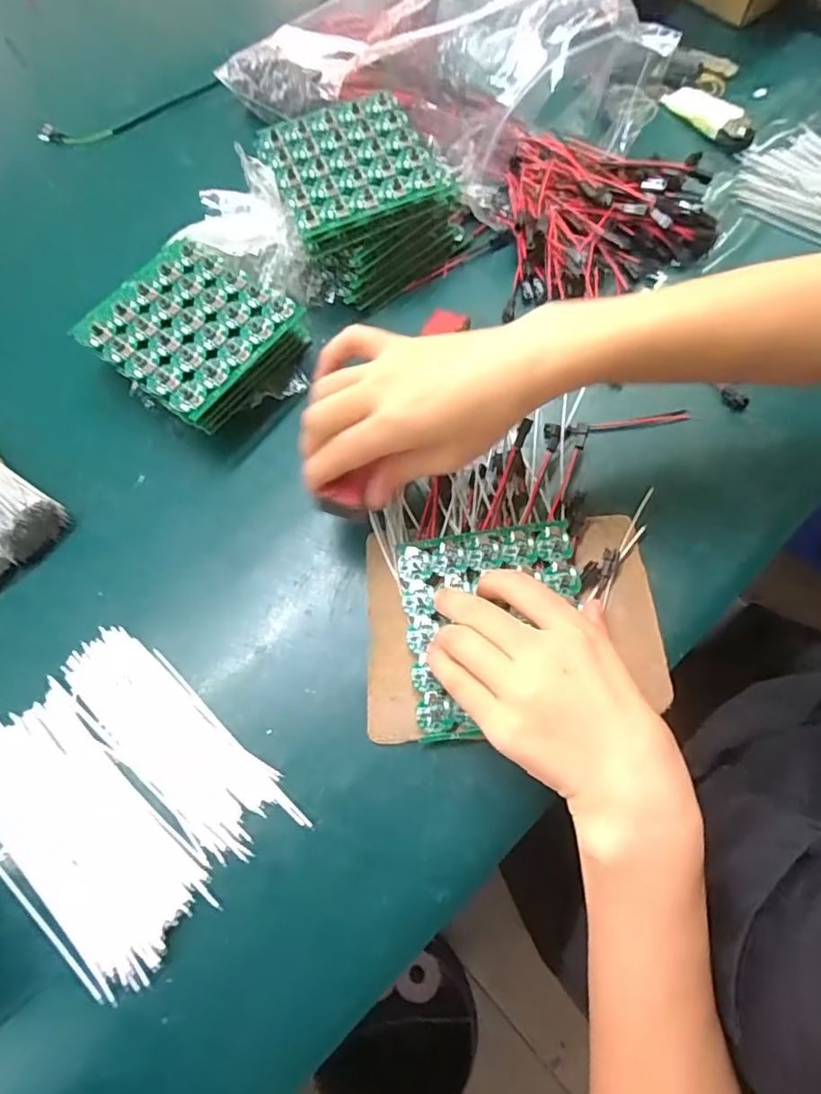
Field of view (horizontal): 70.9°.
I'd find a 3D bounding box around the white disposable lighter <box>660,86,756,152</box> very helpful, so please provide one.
[{"bbox_3d":[0.259,-0.376,0.499,0.027,0.016,0.096,-32,70,-9],"label":"white disposable lighter"}]

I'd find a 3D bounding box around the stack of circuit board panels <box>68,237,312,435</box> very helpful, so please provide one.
[{"bbox_3d":[-0.151,-0.151,0.414,0.132,0.042,0.119,34,75,14],"label":"stack of circuit board panels"}]

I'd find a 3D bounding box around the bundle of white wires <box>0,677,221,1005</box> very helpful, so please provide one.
[{"bbox_3d":[-0.190,0.158,0.321,0.166,0.006,0.081,40,75,16],"label":"bundle of white wires"}]

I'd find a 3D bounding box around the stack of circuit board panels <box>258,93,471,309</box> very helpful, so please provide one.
[{"bbox_3d":[-0.032,-0.270,0.447,0.133,0.067,0.131,-26,69,-7],"label":"stack of circuit board panels"}]

